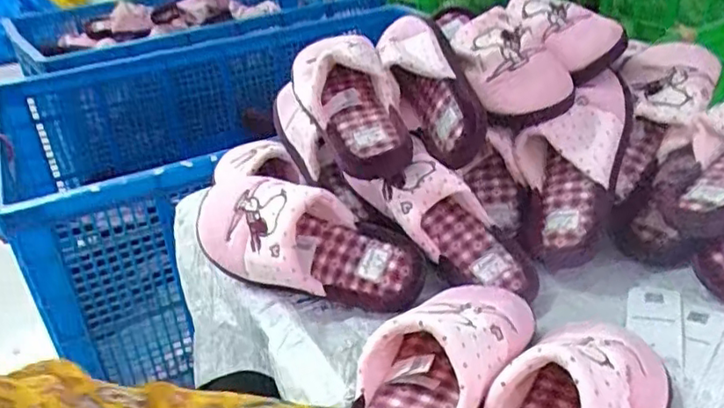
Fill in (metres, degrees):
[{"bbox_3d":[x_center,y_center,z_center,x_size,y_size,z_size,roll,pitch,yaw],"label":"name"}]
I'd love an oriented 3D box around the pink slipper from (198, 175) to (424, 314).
[{"bbox_3d":[-0.057,0.033,0.599,0.241,0.093,0.096,18,34,9],"label":"pink slipper"}]

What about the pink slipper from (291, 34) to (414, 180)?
[{"bbox_3d":[-0.009,-0.115,0.657,0.096,0.075,0.221,-14,57,-17],"label":"pink slipper"}]

